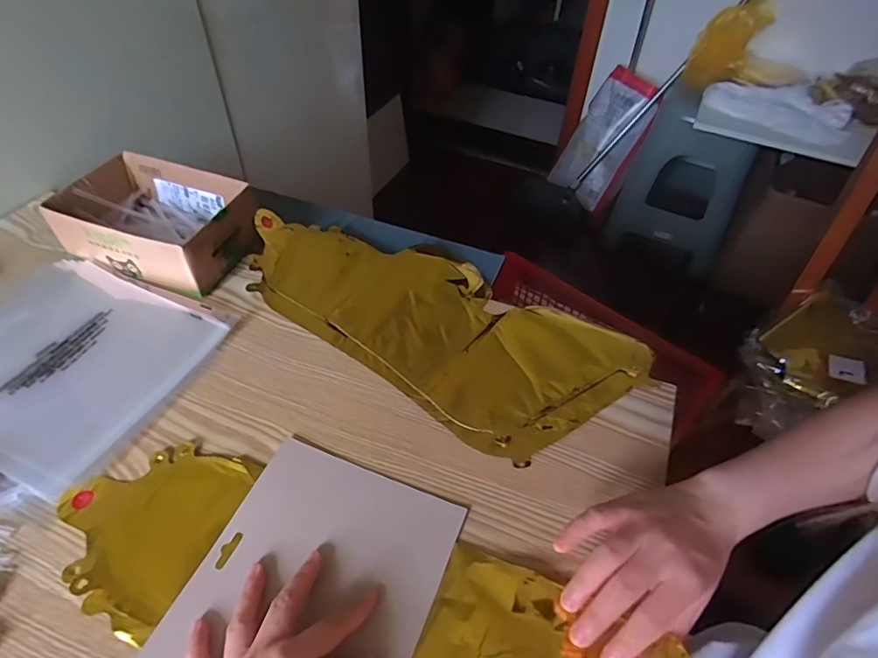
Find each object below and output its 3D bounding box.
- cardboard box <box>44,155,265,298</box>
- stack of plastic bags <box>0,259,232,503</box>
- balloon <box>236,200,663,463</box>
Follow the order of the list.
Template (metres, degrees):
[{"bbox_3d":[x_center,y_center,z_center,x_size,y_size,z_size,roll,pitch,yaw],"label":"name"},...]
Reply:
[{"bbox_3d":[-0.307,-0.119,0.573,0.194,0.066,0.129,19,50,12],"label":"cardboard box"},{"bbox_3d":[-0.364,0.020,0.485,0.250,0.009,0.210,21,50,13],"label":"stack of plastic bags"},{"bbox_3d":[-0.015,-0.025,0.545,0.419,0.009,0.195,32,54,22],"label":"balloon"}]

